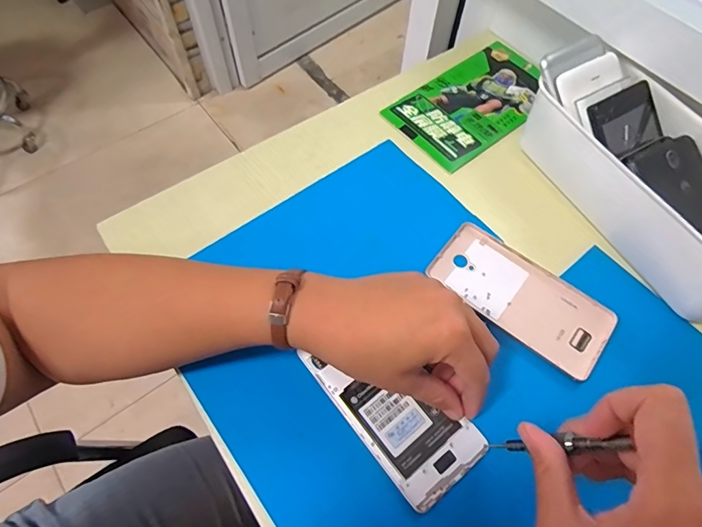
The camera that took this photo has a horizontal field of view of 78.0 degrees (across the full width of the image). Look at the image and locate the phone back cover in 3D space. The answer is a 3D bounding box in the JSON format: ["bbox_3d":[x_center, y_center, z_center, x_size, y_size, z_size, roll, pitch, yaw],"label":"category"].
[{"bbox_3d":[0.142,0.027,0.366,0.146,0.008,0.069,36,67,16],"label":"phone back cover"}]

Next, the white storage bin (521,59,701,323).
[{"bbox_3d":[0.269,-0.069,0.377,0.099,0.078,0.231,-28,67,-15],"label":"white storage bin"}]

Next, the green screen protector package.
[{"bbox_3d":[0.135,-0.177,0.474,0.186,0.006,0.105,-37,69,-18],"label":"green screen protector package"}]

